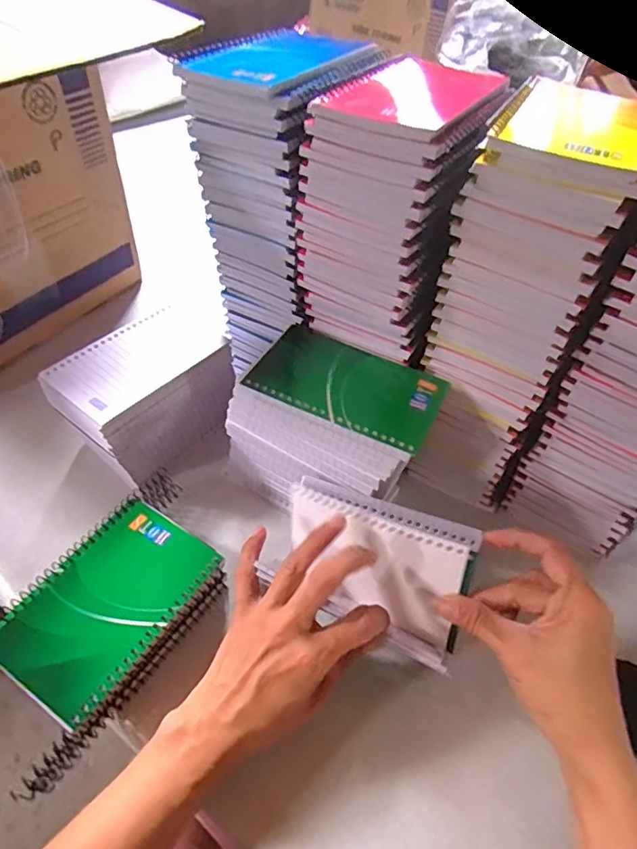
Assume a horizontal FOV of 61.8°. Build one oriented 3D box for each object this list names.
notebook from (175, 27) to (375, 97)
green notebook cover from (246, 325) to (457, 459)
[{"bbox_3d":[-0.028,-0.258,0.372,0.099,0.006,0.141,33,55,22],"label":"notebook"},{"bbox_3d":[0.022,-0.031,0.381,0.129,0.010,0.082,22,51,16],"label":"green notebook cover"}]

